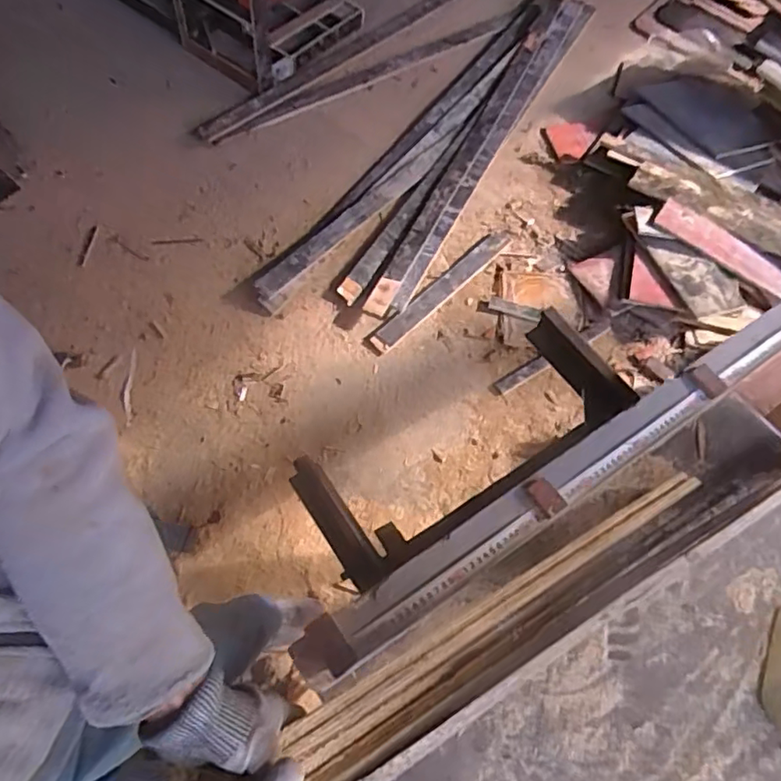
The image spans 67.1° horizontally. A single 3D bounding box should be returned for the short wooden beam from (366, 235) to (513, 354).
[{"bbox_3d":[0.175,-0.327,1.875,0.069,0.032,0.625,41,69,17],"label":"short wooden beam"}]

